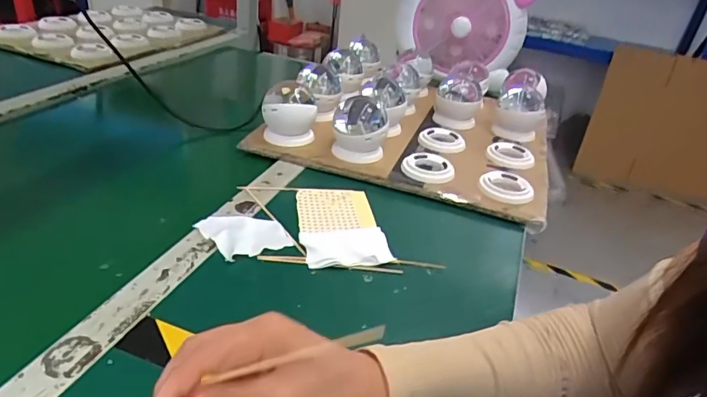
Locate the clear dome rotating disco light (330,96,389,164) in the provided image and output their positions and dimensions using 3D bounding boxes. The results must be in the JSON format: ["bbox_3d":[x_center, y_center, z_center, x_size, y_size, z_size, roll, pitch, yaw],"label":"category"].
[{"bbox_3d":[0.008,-0.090,0.671,0.071,0.085,0.076,6,31,1],"label":"clear dome rotating disco light"}]

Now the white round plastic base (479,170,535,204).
[{"bbox_3d":[0.202,-0.019,0.649,0.069,0.018,0.055,19,32,17],"label":"white round plastic base"}]

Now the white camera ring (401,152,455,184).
[{"bbox_3d":[0.099,-0.040,0.673,0.067,0.015,0.072,4,31,-3],"label":"white camera ring"}]

